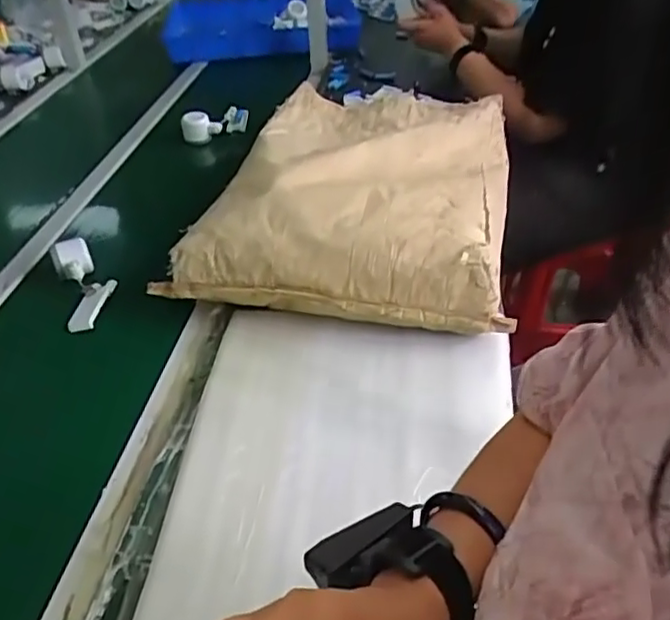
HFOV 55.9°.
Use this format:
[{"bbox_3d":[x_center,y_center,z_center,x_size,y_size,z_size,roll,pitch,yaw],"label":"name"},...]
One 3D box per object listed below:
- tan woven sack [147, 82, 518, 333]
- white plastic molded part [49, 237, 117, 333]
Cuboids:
[{"bbox_3d":[0.054,-0.253,1.108,0.477,0.141,0.724,5,41,9],"label":"tan woven sack"},{"bbox_3d":[-0.375,-0.040,0.951,0.076,0.039,0.169,-18,57,-17],"label":"white plastic molded part"}]

